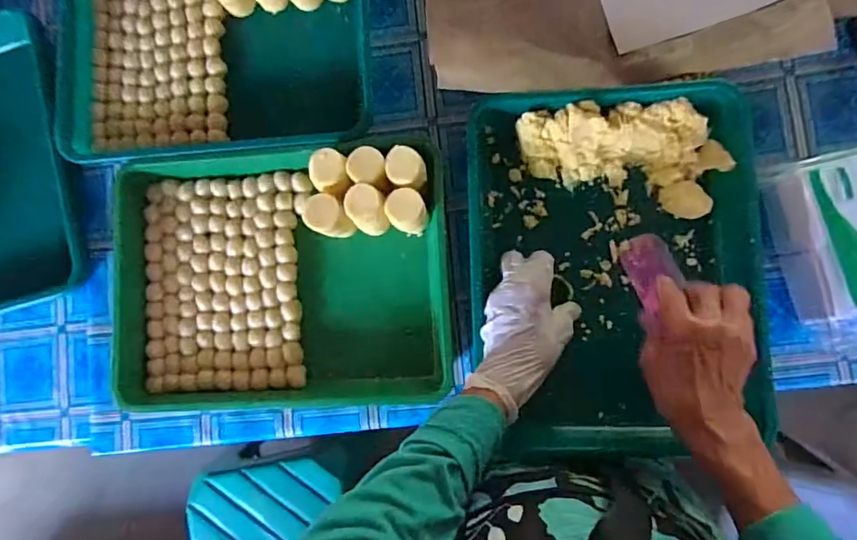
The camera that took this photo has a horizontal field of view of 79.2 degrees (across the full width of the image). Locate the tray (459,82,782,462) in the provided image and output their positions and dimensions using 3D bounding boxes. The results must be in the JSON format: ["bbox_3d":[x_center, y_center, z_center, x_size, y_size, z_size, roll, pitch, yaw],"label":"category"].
[{"bbox_3d":[0.182,0.000,0.515,0.271,0.053,0.358,-2,85,6],"label":"tray"}]

